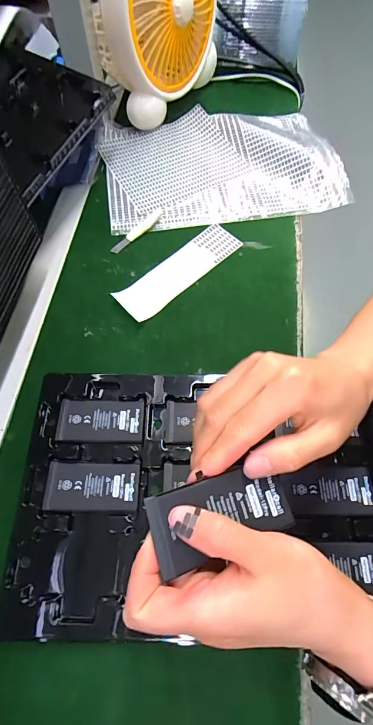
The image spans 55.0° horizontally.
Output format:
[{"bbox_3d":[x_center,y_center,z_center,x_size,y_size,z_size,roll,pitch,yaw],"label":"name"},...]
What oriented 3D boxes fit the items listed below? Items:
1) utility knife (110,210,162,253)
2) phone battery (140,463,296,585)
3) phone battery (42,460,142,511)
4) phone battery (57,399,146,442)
[{"bbox_3d":[-0.064,-0.176,0.475,0.016,0.005,0.091,37,69,16],"label":"utility knife"},{"bbox_3d":[0.021,0.088,0.211,0.084,0.005,0.041,-13,76,-18],"label":"phone battery"},{"bbox_3d":[-0.087,0.114,0.333,0.086,0.004,0.043,1,64,0],"label":"phone battery"},{"bbox_3d":[-0.086,0.057,0.360,0.084,0.004,0.043,0,64,0],"label":"phone battery"}]

